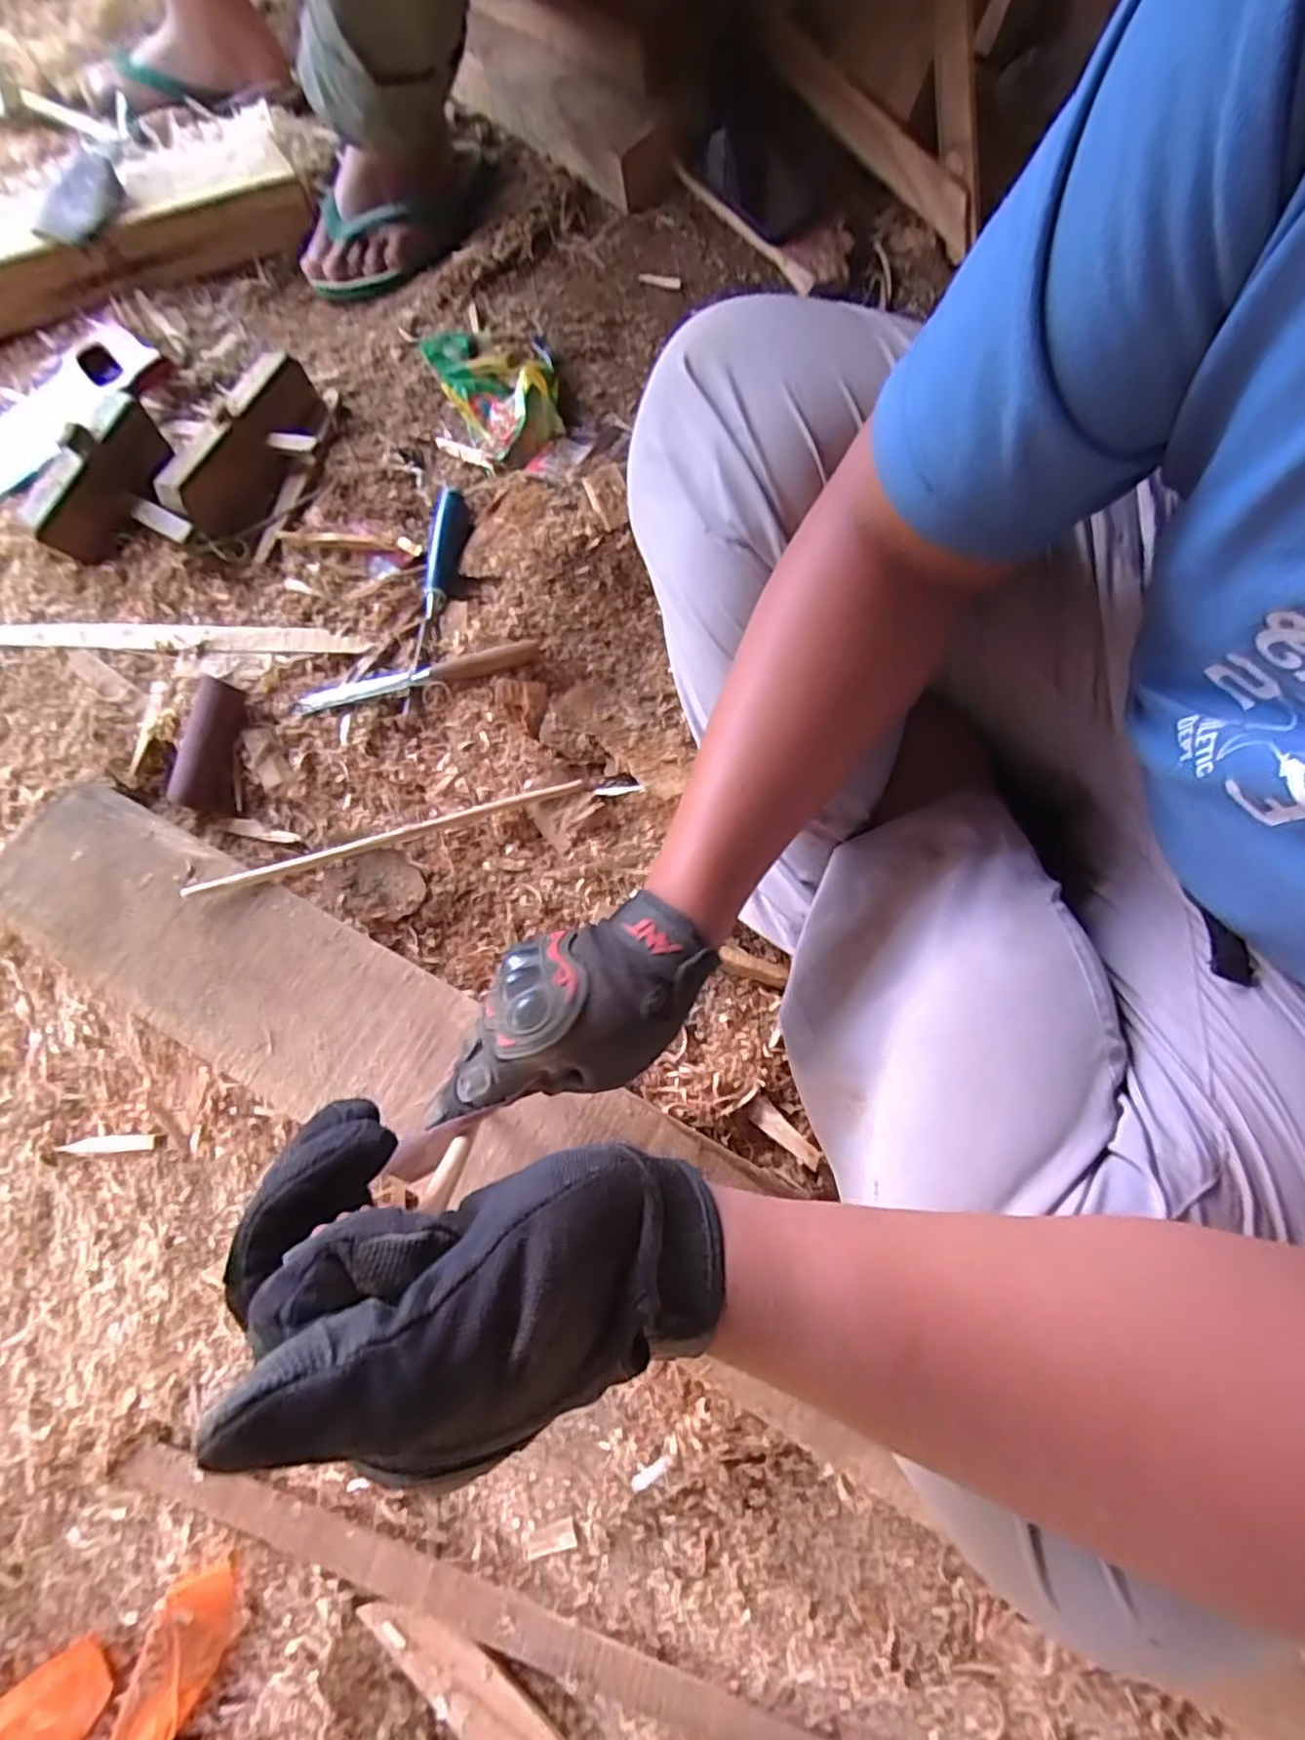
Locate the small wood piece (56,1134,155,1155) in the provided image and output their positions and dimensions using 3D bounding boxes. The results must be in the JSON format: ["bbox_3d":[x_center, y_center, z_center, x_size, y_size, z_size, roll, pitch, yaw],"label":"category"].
[{"bbox_3d":[-0.408,0.205,0.511,0.074,0.006,0.012,-5,73,-2],"label":"small wood piece"}]

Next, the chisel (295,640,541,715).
[{"bbox_3d":[-0.199,-0.166,0.584,0.205,0.016,0.022,-14,74,-4],"label":"chisel"}]

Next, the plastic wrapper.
[{"bbox_3d":[-0.135,-0.453,0.659,0.111,0.032,0.187,-22,75,-6],"label":"plastic wrapper"}]

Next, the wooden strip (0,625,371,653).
[{"bbox_3d":[-0.432,-0.204,0.599,0.354,0.004,0.026,0,73,0],"label":"wooden strip"}]

